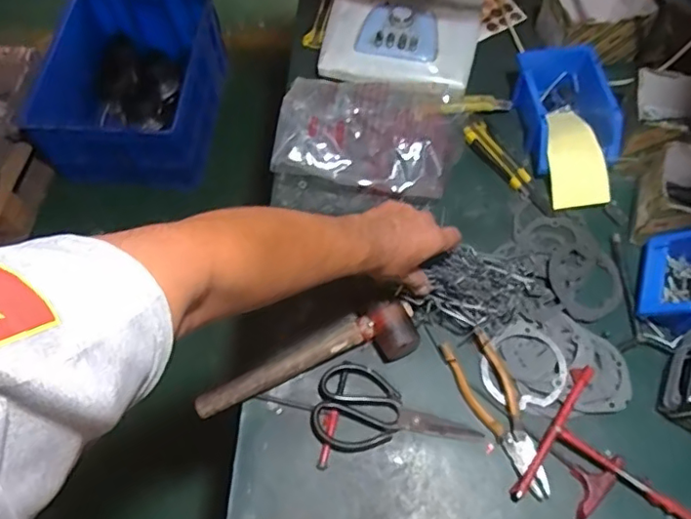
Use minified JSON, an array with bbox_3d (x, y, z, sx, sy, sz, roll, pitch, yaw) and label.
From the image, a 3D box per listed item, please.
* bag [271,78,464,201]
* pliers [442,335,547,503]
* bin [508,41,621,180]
[{"bbox_3d":[0.037,-0.178,0.808,0.254,0.072,0.175,10,65,6],"label":"bag"},{"bbox_3d":[0.183,0.178,0.666,0.060,0.017,0.195,-21,65,-9],"label":"pliers"},{"bbox_3d":[0.323,-0.225,0.836,0.118,0.070,0.196,-6,64,-2],"label":"bin"}]

